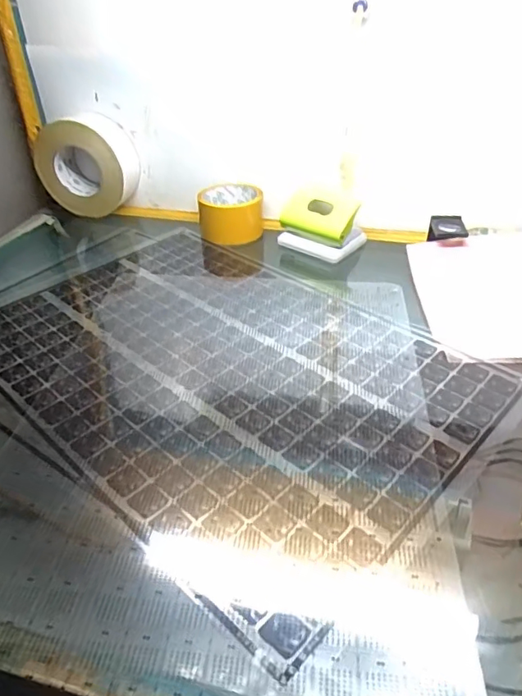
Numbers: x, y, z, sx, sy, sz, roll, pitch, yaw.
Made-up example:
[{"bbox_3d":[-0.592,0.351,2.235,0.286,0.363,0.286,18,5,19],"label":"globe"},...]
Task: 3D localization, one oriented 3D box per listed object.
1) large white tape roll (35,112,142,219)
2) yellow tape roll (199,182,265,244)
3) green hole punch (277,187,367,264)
[{"bbox_3d":[-0.265,-0.274,0.799,0.146,0.143,0.053,7,38,11],"label":"large white tape roll"},{"bbox_3d":[-0.041,-0.187,0.729,0.087,0.057,0.087,-1,37,1],"label":"yellow tape roll"},{"bbox_3d":[0.081,-0.171,0.700,0.102,0.072,0.068,24,44,30],"label":"green hole punch"}]

